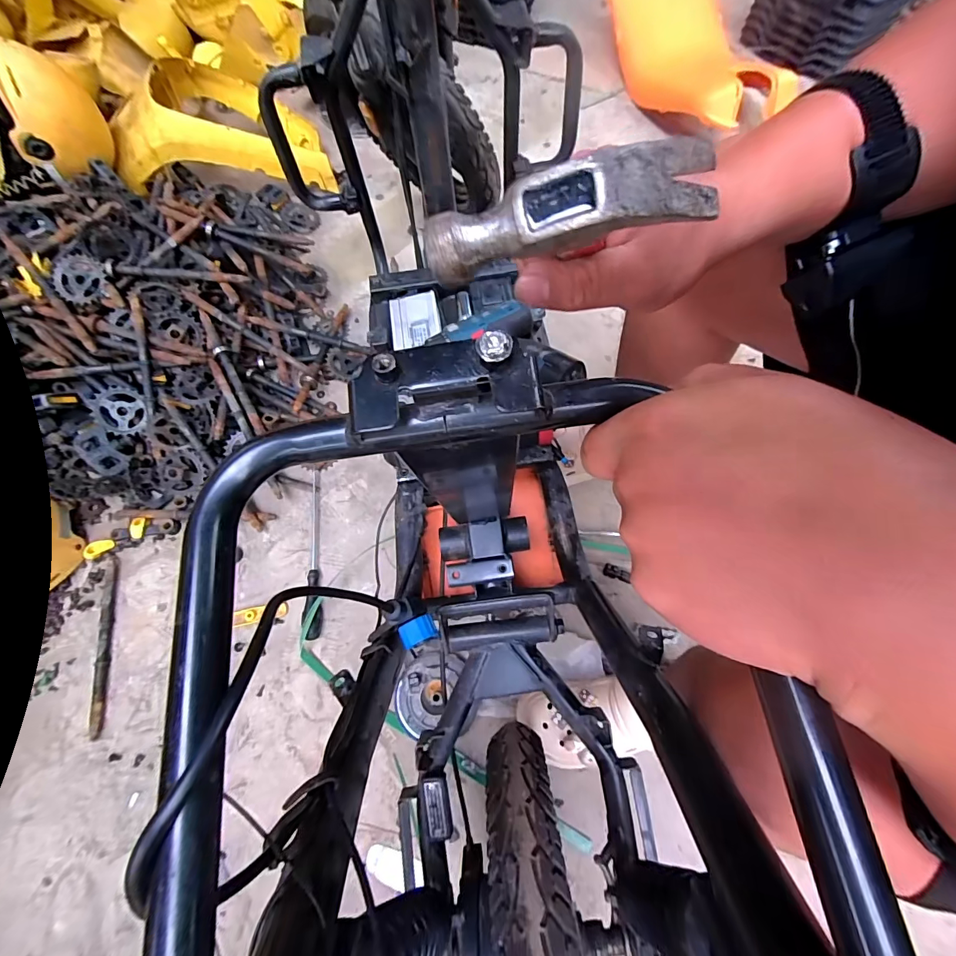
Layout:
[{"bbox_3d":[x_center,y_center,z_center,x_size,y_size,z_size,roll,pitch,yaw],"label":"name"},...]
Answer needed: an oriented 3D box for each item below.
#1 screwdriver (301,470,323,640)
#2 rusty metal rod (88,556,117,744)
[{"bbox_3d":[-0.290,0.123,0.762,0.032,0.030,0.303,-5,69,0],"label":"screwdriver"},{"bbox_3d":[-0.637,0.279,0.733,0.022,0.016,0.287,-13,70,-3],"label":"rusty metal rod"}]

